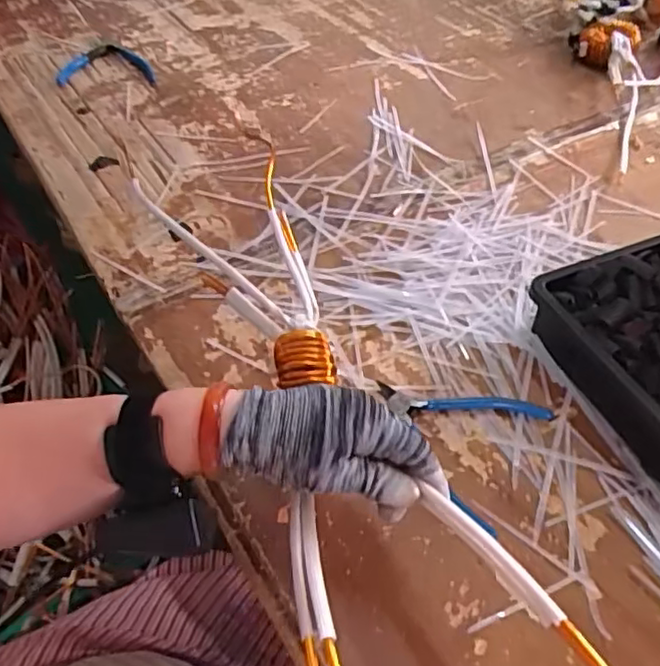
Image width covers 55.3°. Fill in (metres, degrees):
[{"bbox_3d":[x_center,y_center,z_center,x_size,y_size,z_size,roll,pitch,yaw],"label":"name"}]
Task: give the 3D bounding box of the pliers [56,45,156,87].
[{"bbox_3d":[-0.304,-0.369,0.871,0.133,0.007,0.105,-2,49,-5],"label":"pliers"}]

